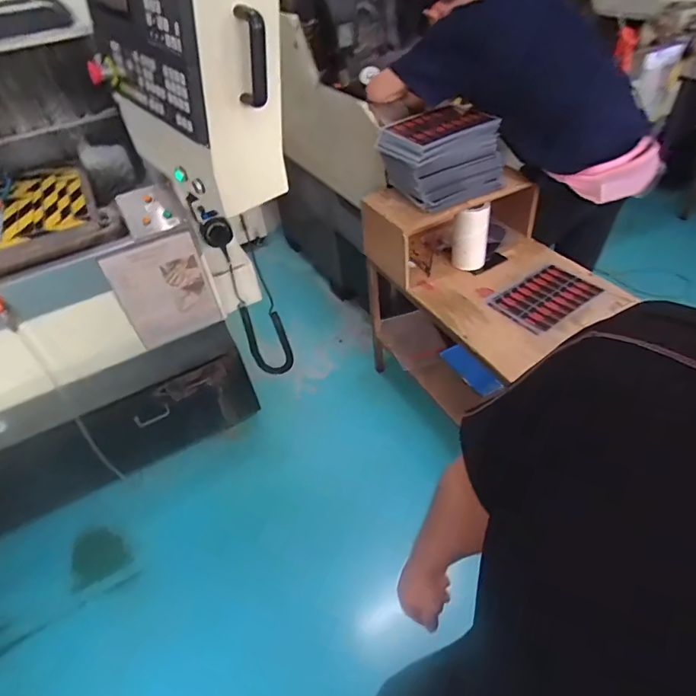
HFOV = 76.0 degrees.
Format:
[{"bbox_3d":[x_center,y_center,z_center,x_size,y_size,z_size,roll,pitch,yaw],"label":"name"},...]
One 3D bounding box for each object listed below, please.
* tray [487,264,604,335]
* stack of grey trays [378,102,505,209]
[{"bbox_3d":[0.563,-0.152,1.276,0.269,0.024,0.203,-30,48,-22],"label":"tray"},{"bbox_3d":[0.281,-0.553,1.306,0.322,0.205,0.229,-29,48,-21],"label":"stack of grey trays"}]

